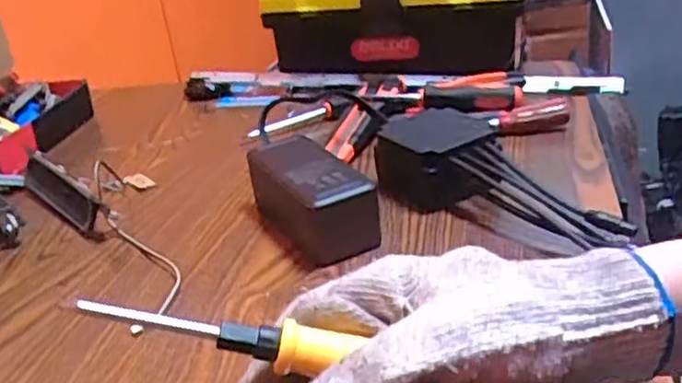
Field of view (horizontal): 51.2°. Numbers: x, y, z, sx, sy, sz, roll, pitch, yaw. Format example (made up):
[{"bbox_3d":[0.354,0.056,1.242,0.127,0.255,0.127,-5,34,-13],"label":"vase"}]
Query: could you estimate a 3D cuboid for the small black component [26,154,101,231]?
[{"bbox_3d":[-0.243,0.001,0.623,0.022,0.034,0.151,-26,31,-33],"label":"small black component"}]

